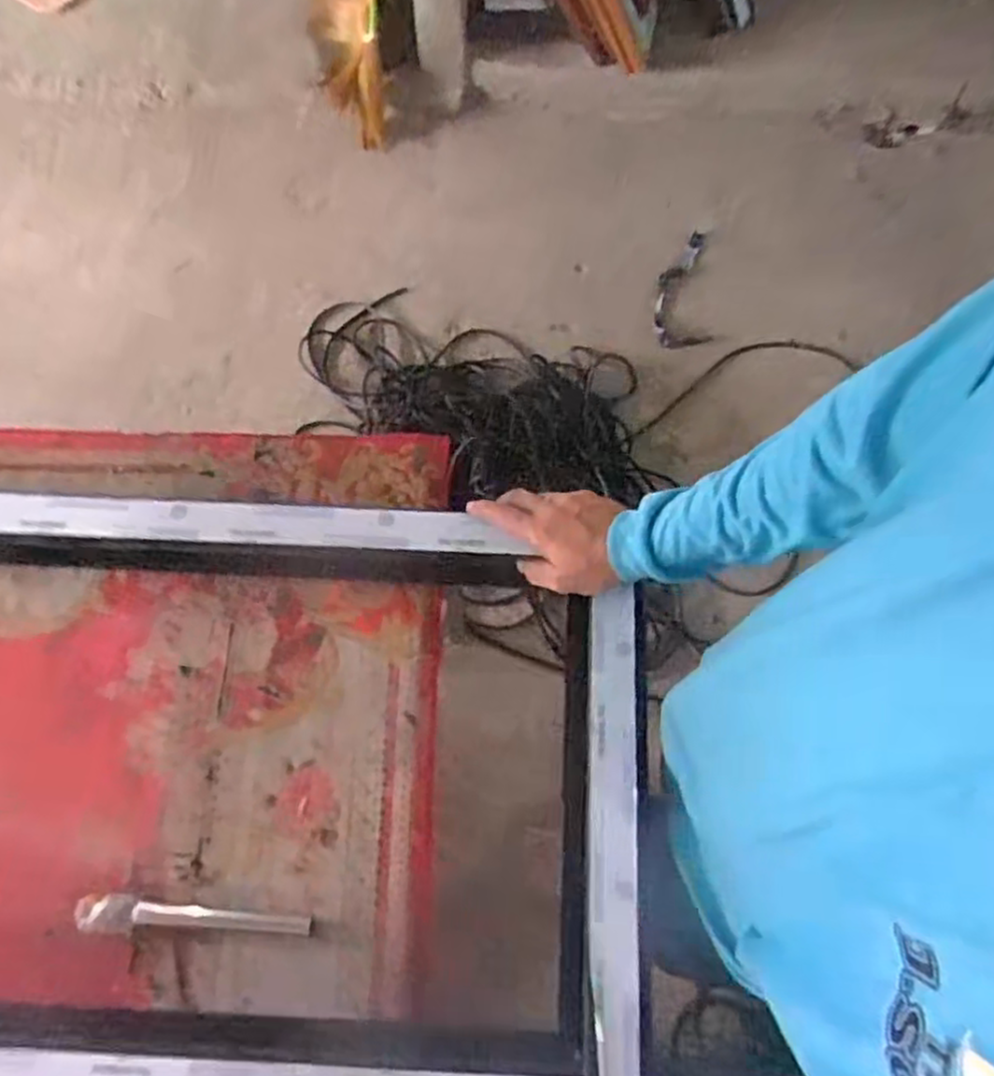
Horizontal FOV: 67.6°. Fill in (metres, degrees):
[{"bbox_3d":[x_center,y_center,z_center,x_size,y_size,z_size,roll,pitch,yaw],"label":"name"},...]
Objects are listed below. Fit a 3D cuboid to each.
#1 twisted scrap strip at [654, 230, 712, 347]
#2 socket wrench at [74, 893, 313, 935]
[{"bbox_3d":[0.445,-0.602,1.773,0.134,0.032,0.330,5,71,1],"label":"twisted scrap strip"},{"bbox_3d":[-0.259,0.322,0.633,0.196,0.019,0.027,2,69,-1],"label":"socket wrench"}]

